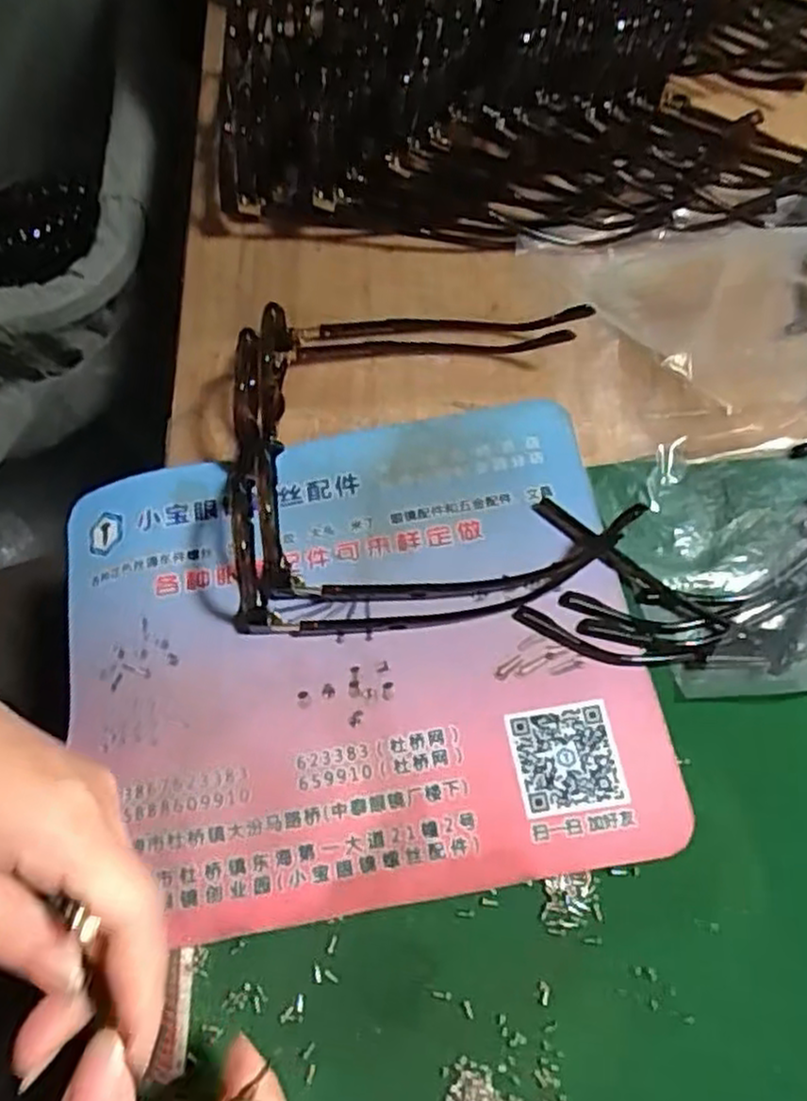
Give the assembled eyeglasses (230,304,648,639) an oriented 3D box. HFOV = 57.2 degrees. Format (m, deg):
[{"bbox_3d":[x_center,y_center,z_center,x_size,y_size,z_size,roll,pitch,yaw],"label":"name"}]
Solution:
[{"bbox_3d":[0.005,-0.049,0.323,0.172,0.037,0.161,-7,64,0],"label":"assembled eyeglasses"}]

